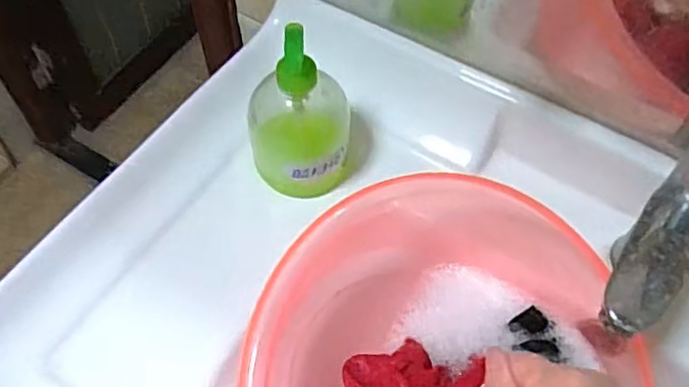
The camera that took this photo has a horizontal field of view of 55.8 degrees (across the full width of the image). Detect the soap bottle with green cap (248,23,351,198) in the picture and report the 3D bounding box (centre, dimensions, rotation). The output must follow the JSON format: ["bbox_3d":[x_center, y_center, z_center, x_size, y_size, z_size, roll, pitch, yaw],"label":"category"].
[{"bbox_3d":[-0.037,-0.064,0.526,0.085,0.161,0.065,0,57,-1],"label":"soap bottle with green cap"}]

